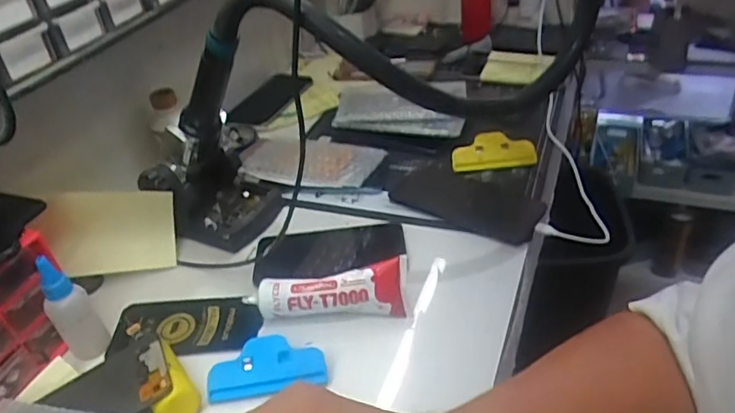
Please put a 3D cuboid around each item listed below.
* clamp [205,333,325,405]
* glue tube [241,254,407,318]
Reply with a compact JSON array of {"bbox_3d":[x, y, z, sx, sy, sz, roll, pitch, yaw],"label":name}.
[{"bbox_3d":[-0.086,0.139,0.490,0.098,0.028,0.046,-9,37,-2],"label":"clamp"},{"bbox_3d":[-0.038,0.080,0.532,0.149,0.052,0.028,-5,9,2],"label":"glue tube"}]

